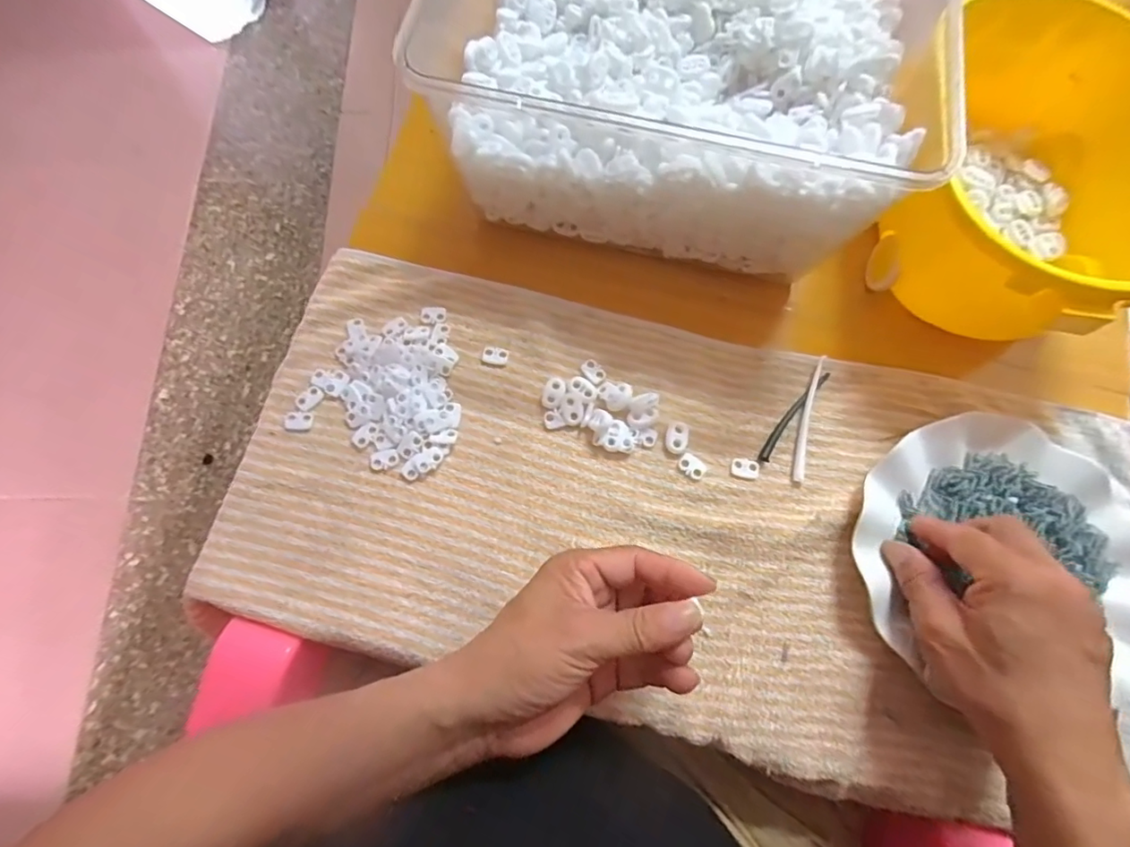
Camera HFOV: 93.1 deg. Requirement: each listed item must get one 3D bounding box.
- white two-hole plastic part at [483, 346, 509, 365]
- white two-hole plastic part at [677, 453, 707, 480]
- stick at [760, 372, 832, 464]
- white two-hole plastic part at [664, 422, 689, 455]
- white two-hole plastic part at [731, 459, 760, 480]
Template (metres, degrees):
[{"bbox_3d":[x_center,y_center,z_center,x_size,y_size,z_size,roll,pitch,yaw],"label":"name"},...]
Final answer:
[{"bbox_3d":[-0.050,-0.049,0.384,0.018,0.004,0.013,12,73,1],"label":"white two-hole plastic part"},{"bbox_3d":[0.087,0.029,0.364,0.019,0.004,0.014,38,75,9],"label":"white two-hole plastic part"},{"bbox_3d":[0.160,-0.007,0.374,0.010,0.004,0.084,38,76,9],"label":"stick"},{"bbox_3d":[0.077,0.009,0.368,0.015,0.006,0.022,19,74,4],"label":"white two-hole plastic part"},{"bbox_3d":[0.123,0.031,0.364,0.019,0.004,0.013,11,73,1],"label":"white two-hole plastic part"}]

